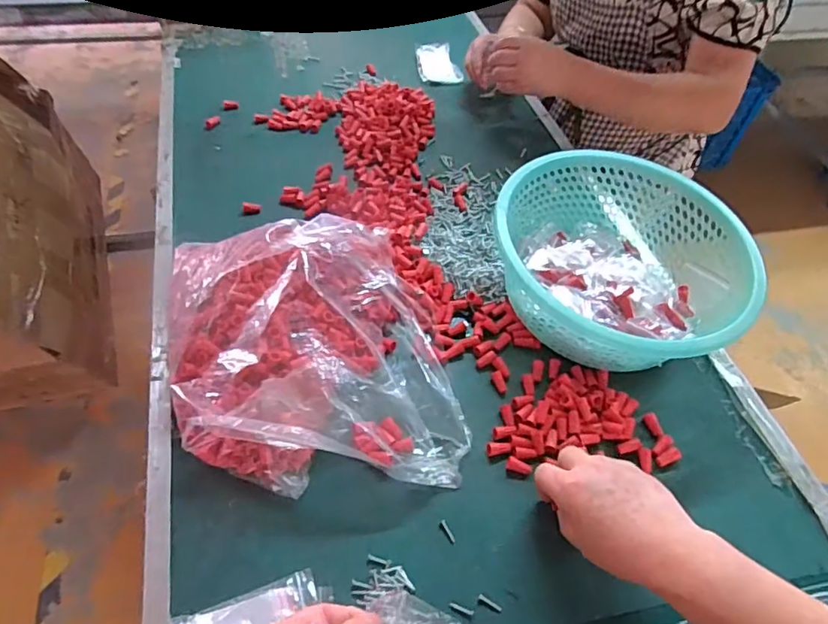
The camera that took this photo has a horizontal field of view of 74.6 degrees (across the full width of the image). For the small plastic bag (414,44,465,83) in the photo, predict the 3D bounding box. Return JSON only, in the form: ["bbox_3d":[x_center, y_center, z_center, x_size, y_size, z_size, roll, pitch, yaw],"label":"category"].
[{"bbox_3d":[0.042,-0.434,0.952,0.072,0.020,0.094,-10,69,-7],"label":"small plastic bag"}]

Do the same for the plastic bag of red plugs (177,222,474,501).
[{"bbox_3d":[-0.106,0.022,0.538,0.269,0.091,0.312,-10,53,-12],"label":"plastic bag of red plugs"}]

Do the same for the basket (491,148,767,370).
[{"bbox_3d":[0.217,-0.064,0.603,0.260,0.096,0.244,1,52,-3],"label":"basket"}]

